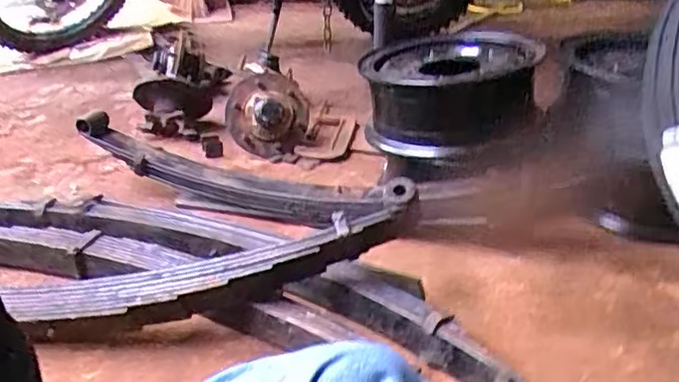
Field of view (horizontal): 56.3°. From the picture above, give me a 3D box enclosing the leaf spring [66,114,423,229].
[{"bbox_3d":[-0.236,-0.024,1.450,0.832,0.163,0.083,12,31,24],"label":"leaf spring"}]

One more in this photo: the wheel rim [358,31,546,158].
[{"bbox_3d":[0.263,-0.242,1.497,0.394,0.178,0.400,10,30,21],"label":"wheel rim"}]

